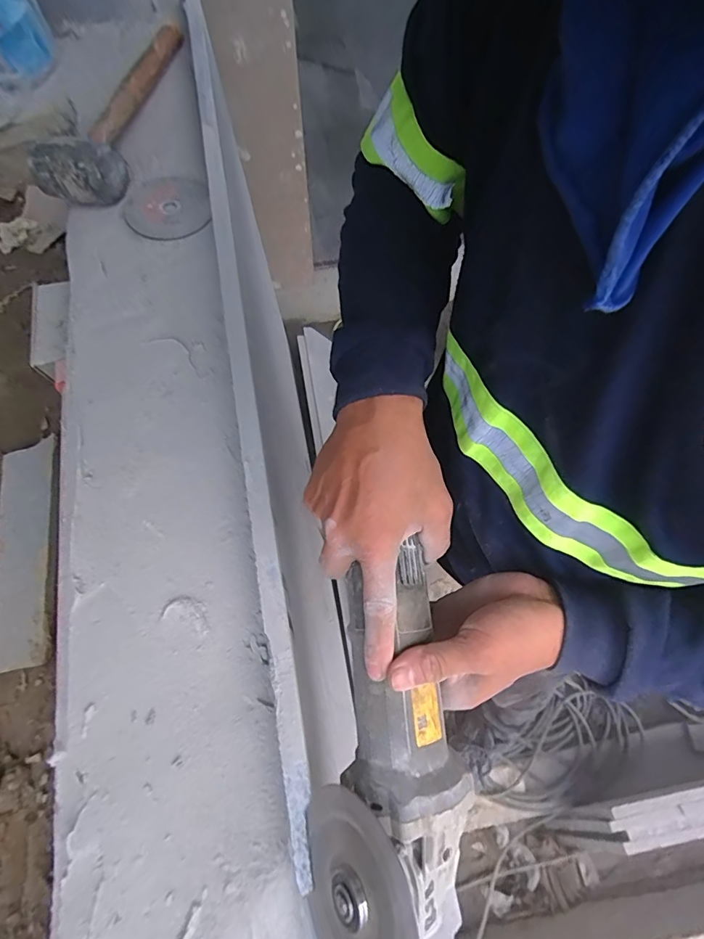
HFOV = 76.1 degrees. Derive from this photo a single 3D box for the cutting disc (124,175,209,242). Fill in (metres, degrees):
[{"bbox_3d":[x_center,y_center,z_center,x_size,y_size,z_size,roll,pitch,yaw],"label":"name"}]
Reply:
[{"bbox_3d":[-0.219,-0.315,0.541,0.100,0.007,0.097,2,66,-4],"label":"cutting disc"}]

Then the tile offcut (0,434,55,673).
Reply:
[{"bbox_3d":[-0.373,0.087,0.509,0.062,0.007,0.257,-11,69,-3],"label":"tile offcut"}]

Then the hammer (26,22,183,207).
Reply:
[{"bbox_3d":[-0.296,-0.478,0.570,0.084,0.047,0.345,8,69,5],"label":"hammer"}]

